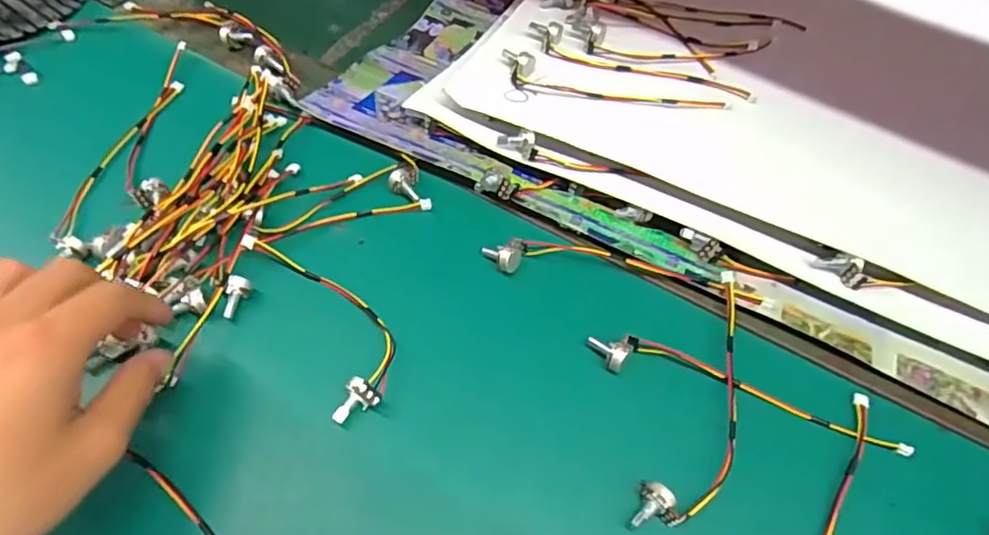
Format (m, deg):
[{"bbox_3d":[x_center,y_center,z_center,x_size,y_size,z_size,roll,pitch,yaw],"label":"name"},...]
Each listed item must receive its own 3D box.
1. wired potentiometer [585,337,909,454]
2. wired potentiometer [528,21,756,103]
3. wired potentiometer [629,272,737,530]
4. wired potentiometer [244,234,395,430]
[{"bbox_3d":[0.140,0.067,0.327,0.177,0.011,0.024,16,60,8],"label":"wired potentiometer"},{"bbox_3d":[0.102,-0.145,0.422,0.166,0.015,0.031,20,60,10],"label":"wired potentiometer"},{"bbox_3d":[0.120,0.071,0.322,0.037,0.012,0.161,25,61,13],"label":"wired potentiometer"},{"bbox_3d":[-0.097,0.025,0.342,0.047,0.020,0.130,-28,64,-18],"label":"wired potentiometer"}]

